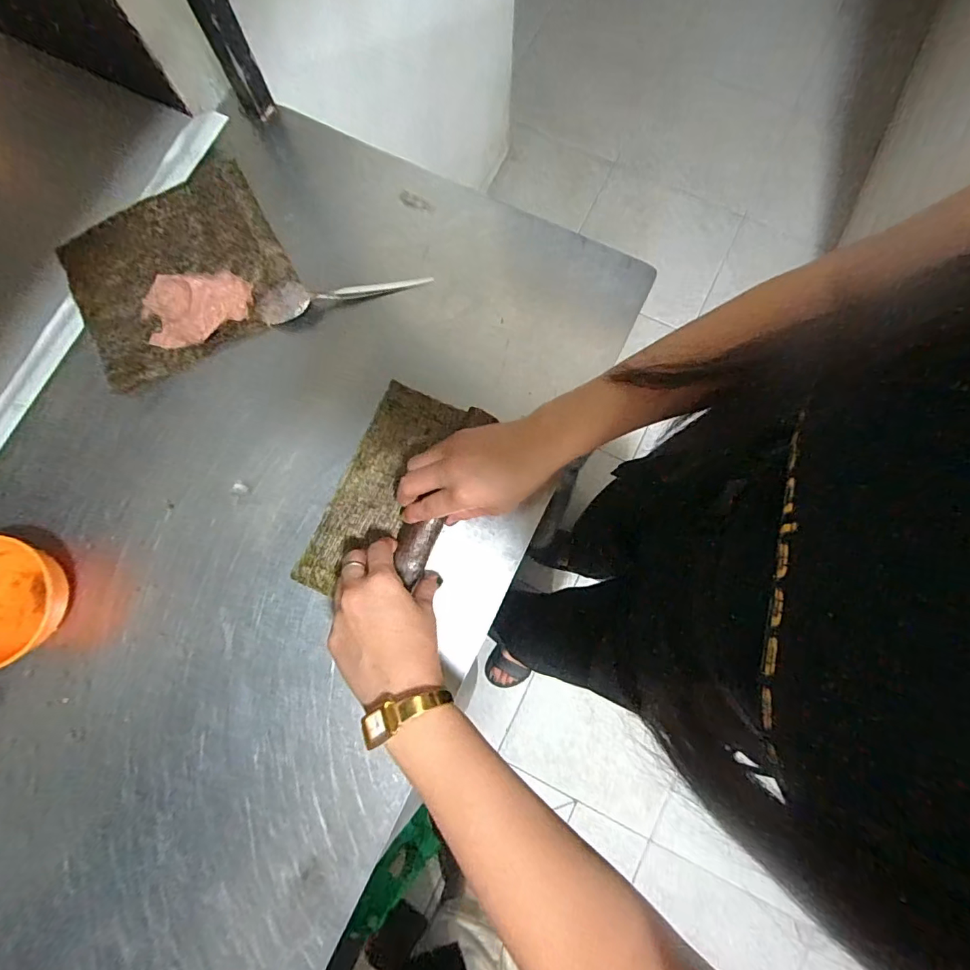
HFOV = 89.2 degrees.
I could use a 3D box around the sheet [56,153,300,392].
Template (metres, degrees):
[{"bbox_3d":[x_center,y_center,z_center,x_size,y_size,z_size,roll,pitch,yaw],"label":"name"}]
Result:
[{"bbox_3d":[-0.306,-0.214,0.475,0.200,0.034,0.181,-31,81,-5],"label":"sheet"}]

